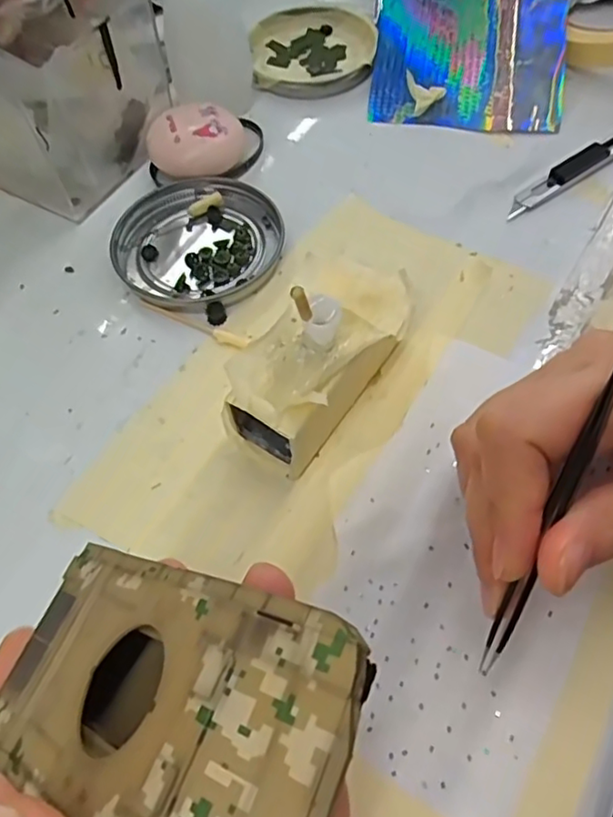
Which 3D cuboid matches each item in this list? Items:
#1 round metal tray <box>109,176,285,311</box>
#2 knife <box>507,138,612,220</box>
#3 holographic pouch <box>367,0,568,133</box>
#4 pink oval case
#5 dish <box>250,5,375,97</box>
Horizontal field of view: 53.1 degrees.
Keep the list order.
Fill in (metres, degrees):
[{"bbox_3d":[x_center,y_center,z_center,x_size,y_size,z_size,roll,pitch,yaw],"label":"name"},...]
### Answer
[{"bbox_3d":[-0.053,-0.080,0.292,0.075,0.008,0.075,-1,59,2],"label":"round metal tray"},{"bbox_3d":[0.161,-0.137,0.314,0.155,0.007,0.013,-34,63,-16],"label":"knife"},{"bbox_3d":[0.094,-0.239,0.347,0.103,0.022,0.178,4,80,6],"label":"holographic pouch"},{"bbox_3d":[-0.056,-0.134,0.312,0.048,0.022,0.036,-12,60,-4],"label":"pink oval case"},{"bbox_3d":[0.004,-0.215,0.368,0.074,0.007,0.083,-6,59,-1],"label":"dish"}]

